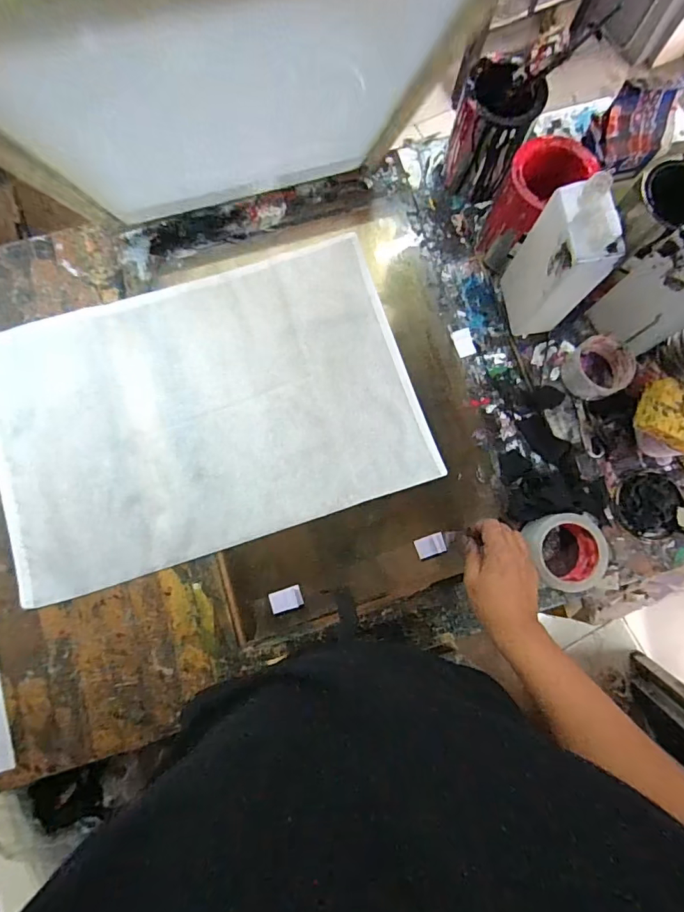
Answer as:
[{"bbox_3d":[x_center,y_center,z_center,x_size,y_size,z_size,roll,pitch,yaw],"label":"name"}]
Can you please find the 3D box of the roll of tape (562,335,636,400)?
[{"bbox_3d":[0.362,-0.122,0.662,0.082,0.056,0.082,0,79,-1],"label":"roll of tape"}]

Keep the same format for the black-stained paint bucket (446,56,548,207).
[{"bbox_3d":[0.214,-0.464,0.680,0.095,0.148,0.097,0,79,-1],"label":"black-stained paint bucket"}]

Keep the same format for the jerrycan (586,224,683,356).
[{"bbox_3d":[0.407,-0.208,0.577,0.062,0.206,0.104,-36,83,-8],"label":"jerrycan"}]

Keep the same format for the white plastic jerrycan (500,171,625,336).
[{"bbox_3d":[0.271,-0.236,0.597,0.057,0.235,0.104,-6,80,-3],"label":"white plastic jerrycan"}]

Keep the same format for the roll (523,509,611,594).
[{"bbox_3d":[0.297,0.129,0.622,0.102,0.050,0.101,0,79,-1],"label":"roll"}]

